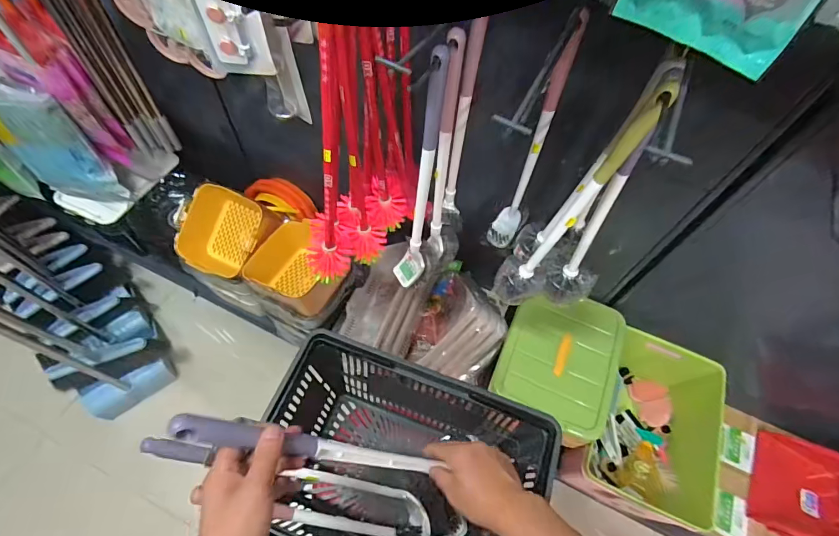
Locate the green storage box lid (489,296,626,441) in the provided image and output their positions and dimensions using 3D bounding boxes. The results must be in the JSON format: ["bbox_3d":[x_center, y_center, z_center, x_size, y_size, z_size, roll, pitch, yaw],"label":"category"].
[{"bbox_3d":[0.365,0.224,1.040,0.287,0.046,0.325,22,68,8],"label":"green storage box lid"}]

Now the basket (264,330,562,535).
[{"bbox_3d":[-0.038,0.376,0.766,0.465,0.269,0.320,19,60,7],"label":"basket"}]

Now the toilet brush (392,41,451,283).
[{"bbox_3d":[-0.007,-0.116,0.704,0.056,0.522,0.050,2,59,-3],"label":"toilet brush"}]

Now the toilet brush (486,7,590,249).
[{"bbox_3d":[0.197,-0.192,0.720,0.050,0.463,0.088,25,61,11],"label":"toilet brush"}]

